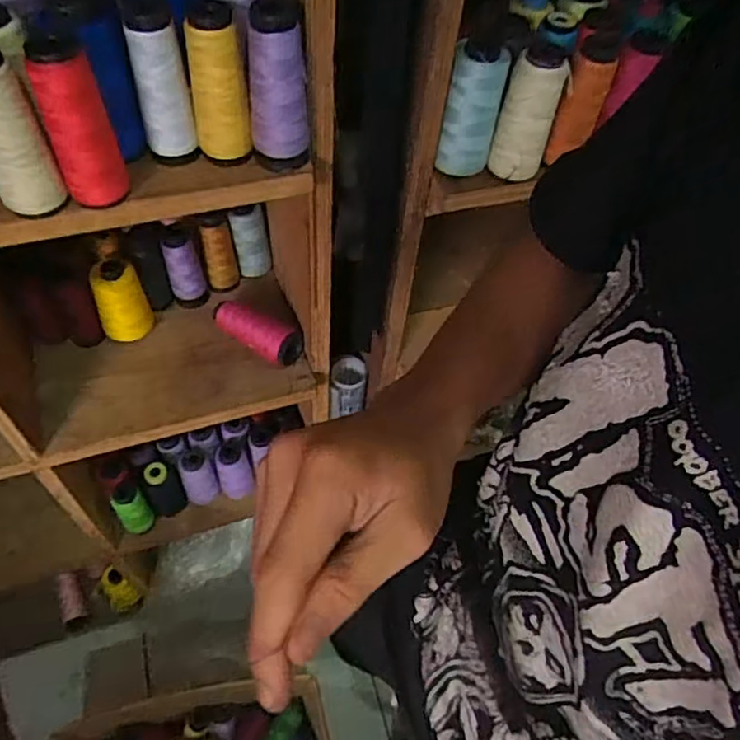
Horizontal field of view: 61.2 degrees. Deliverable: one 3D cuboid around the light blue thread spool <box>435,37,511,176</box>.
[{"bbox_3d":[0.088,-0.225,0.545,0.045,0.103,0.041,12,54,3],"label":"light blue thread spool"}]

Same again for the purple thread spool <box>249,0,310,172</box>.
[{"bbox_3d":[-0.068,-0.209,0.467,0.044,0.117,0.034,-2,55,-7],"label":"purple thread spool"}]

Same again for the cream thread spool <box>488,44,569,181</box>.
[{"bbox_3d":[0.139,-0.224,0.551,0.045,0.101,0.045,2,54,-3],"label":"cream thread spool"}]

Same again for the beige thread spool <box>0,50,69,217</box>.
[{"bbox_3d":[-0.239,-0.156,0.414,0.039,0.108,0.032,-24,60,-21],"label":"beige thread spool"}]

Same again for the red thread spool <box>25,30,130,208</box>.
[{"bbox_3d":[-0.199,-0.167,0.430,0.043,0.110,0.036,-23,60,-20],"label":"red thread spool"}]

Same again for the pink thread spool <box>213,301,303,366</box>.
[{"bbox_3d":[-0.145,-0.052,0.783,0.123,0.044,0.041,29,57,15],"label":"pink thread spool"}]

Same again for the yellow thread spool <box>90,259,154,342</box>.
[{"bbox_3d":[-0.306,-0.087,0.762,0.057,0.093,0.058,2,54,-3],"label":"yellow thread spool"}]

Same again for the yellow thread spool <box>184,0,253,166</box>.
[{"bbox_3d":[-0.114,-0.209,0.468,0.037,0.106,0.037,-13,57,-14],"label":"yellow thread spool"}]

